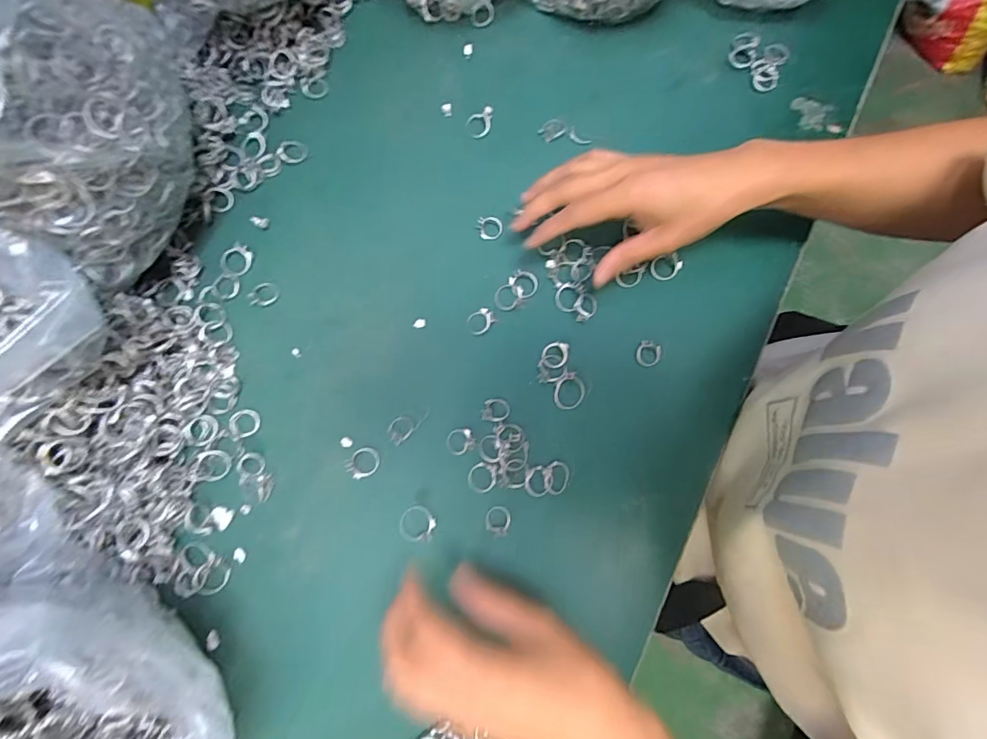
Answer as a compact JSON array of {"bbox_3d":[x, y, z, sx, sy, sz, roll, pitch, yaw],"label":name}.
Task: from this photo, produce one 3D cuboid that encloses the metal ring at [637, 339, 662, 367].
[{"bbox_3d":[0.119,-0.012,0.342,0.018,0.004,0.019,0,77,1],"label":"metal ring"}]

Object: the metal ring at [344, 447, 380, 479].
[{"bbox_3d":[-0.096,0.069,0.329,0.023,0.006,0.021,0,77,1],"label":"metal ring"}]

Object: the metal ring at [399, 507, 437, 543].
[{"bbox_3d":[-0.054,0.110,0.317,0.025,0.004,0.023,0,77,1],"label":"metal ring"}]

